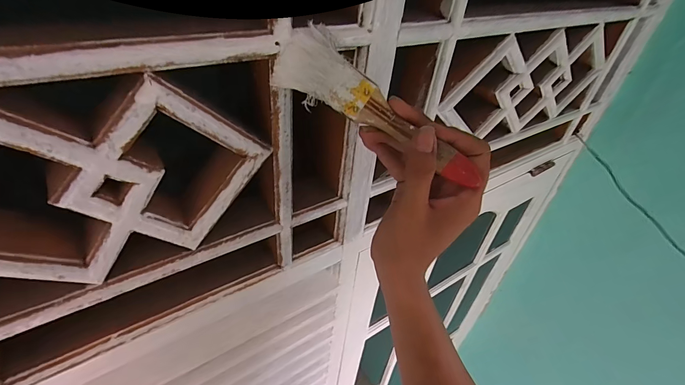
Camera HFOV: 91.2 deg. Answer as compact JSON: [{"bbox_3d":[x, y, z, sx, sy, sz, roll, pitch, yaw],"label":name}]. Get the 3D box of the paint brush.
[{"bbox_3d":[0.027,-0.058,0.246,0.167,0.039,0.029,36,42,2],"label":"paint brush"}]

